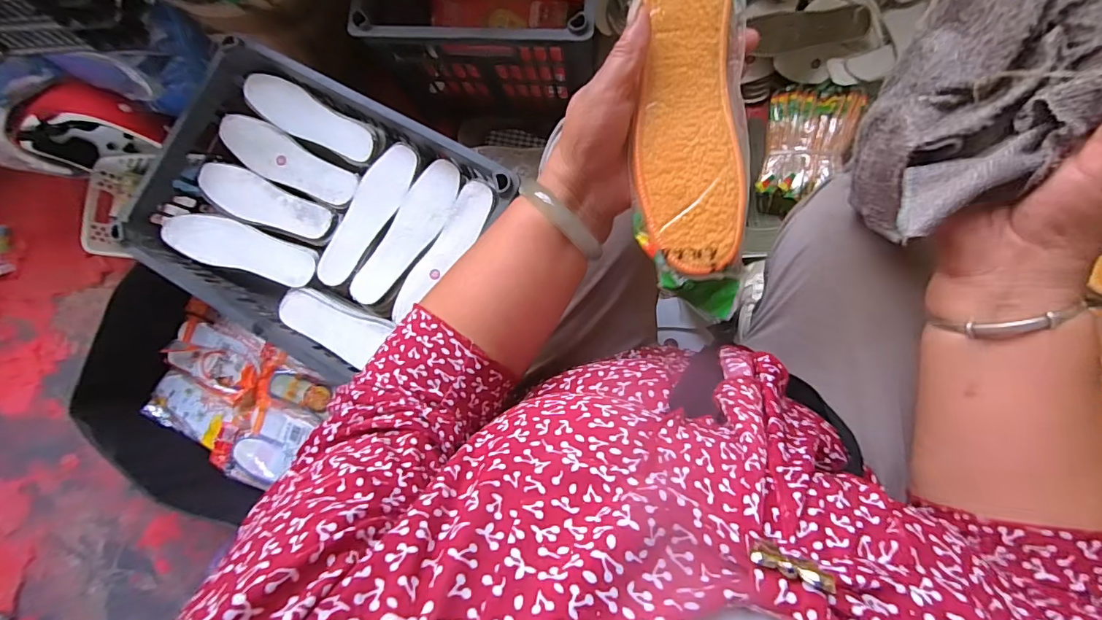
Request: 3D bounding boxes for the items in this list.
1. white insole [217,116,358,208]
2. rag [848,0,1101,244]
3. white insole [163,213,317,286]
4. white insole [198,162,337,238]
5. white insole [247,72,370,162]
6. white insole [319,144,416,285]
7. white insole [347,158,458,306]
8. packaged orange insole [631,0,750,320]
[{"bbox_3d":[-0.386,-0.218,0.685,0.217,0.019,0.067,27,91,6],"label":"white insole"},{"bbox_3d":[0.235,-0.104,0.266,0.075,0.091,0.137,14,90,7],"label":"rag"},{"bbox_3d":[-0.447,-0.090,0.667,0.222,0.016,0.066,14,90,7],"label":"white insole"},{"bbox_3d":[-0.421,-0.156,0.681,0.218,0.013,0.065,22,91,7],"label":"white insole"},{"bbox_3d":[-0.353,-0.280,0.688,0.221,0.023,0.066,31,92,6],"label":"white insole"},{"bbox_3d":[-0.263,-0.135,0.663,0.075,0.006,0.217,29,89,17],"label":"white insole"},{"bbox_3d":[-0.199,-0.106,0.650,0.068,0.009,0.222,33,92,6],"label":"white insole"},{"bbox_3d":[0.090,-0.112,0.300,0.073,0.037,0.236,-4,102,6],"label":"packaged orange insole"}]

